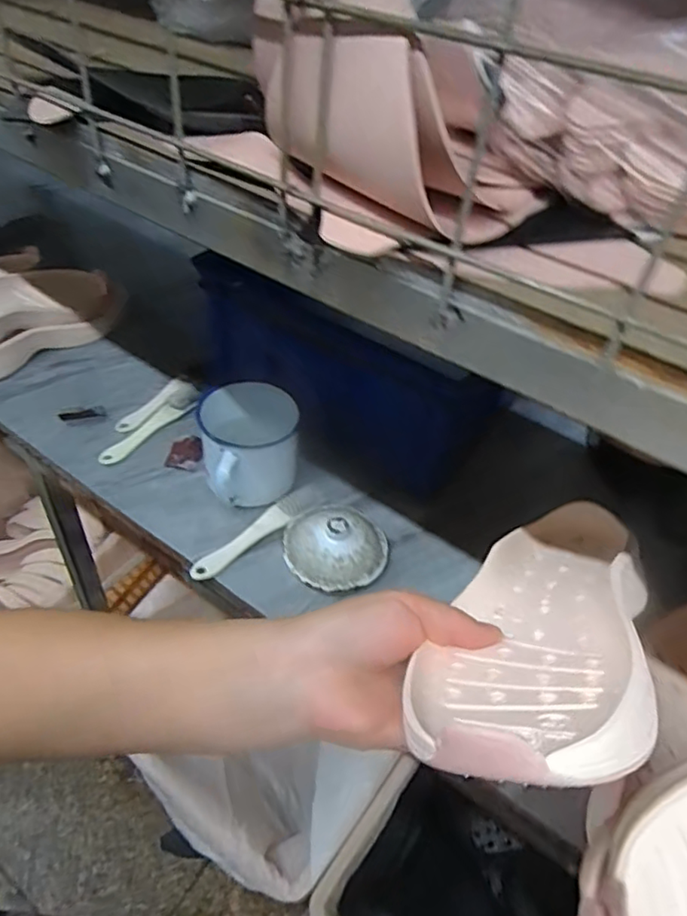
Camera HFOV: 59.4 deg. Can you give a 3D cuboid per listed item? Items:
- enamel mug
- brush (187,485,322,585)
[{"bbox_3d":[-0.100,-0.014,0.649,0.103,0.081,0.119,-3,45,-10],"label":"enamel mug"},{"bbox_3d":[-0.087,0.074,0.613,0.156,0.014,0.031,-28,54,-31],"label":"brush"}]

